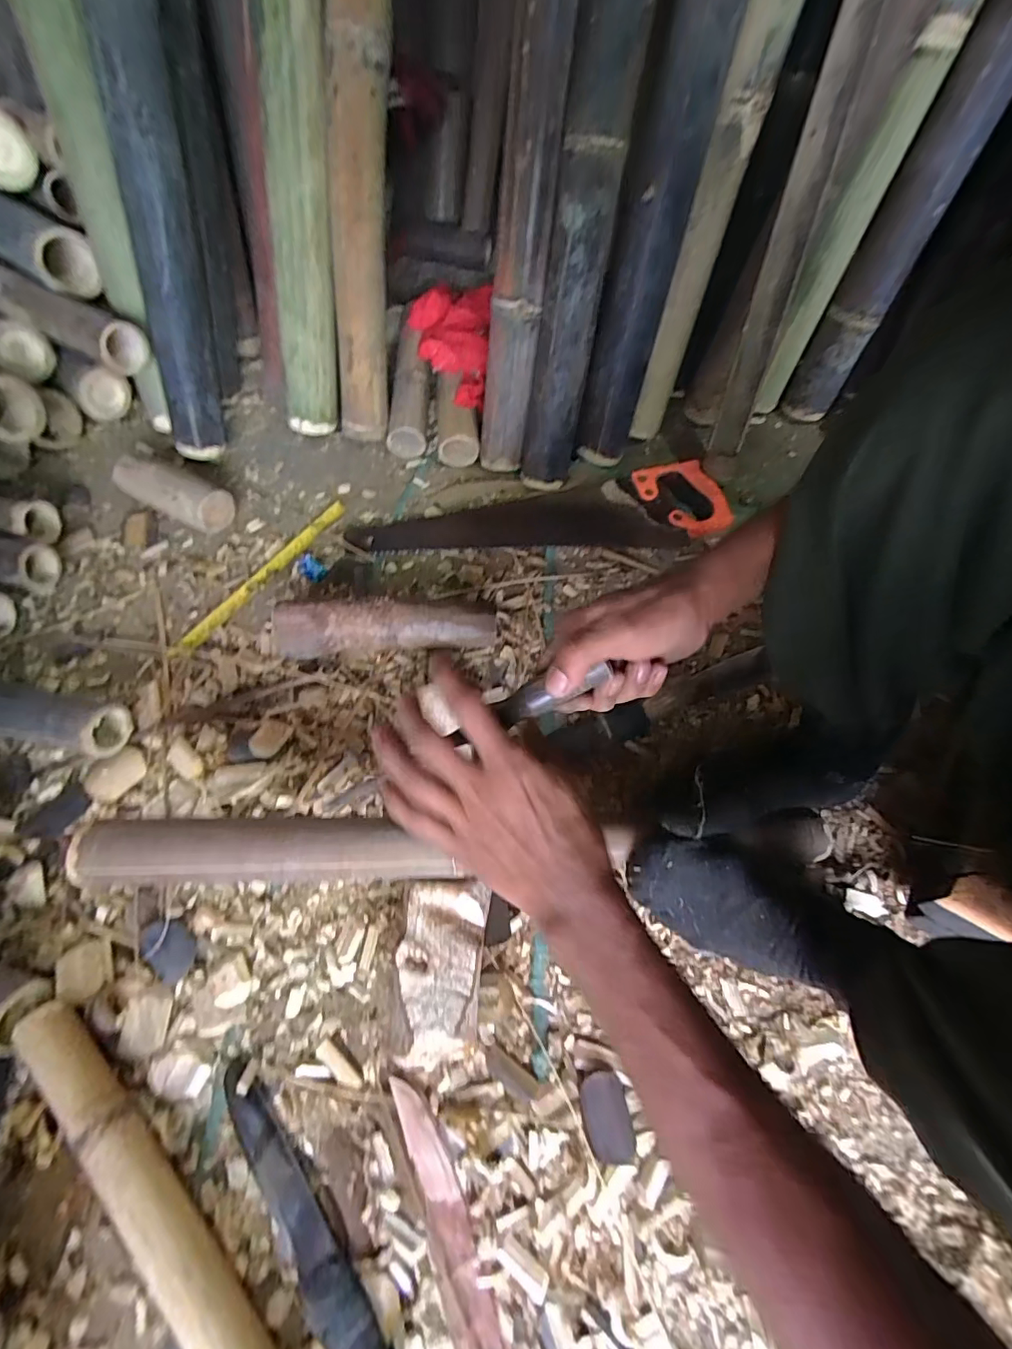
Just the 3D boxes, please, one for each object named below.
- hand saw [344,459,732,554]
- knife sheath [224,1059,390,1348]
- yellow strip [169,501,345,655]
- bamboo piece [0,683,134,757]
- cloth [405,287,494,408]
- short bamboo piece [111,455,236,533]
[{"bbox_3d":[0.043,-0.218,0.705,0.508,0.036,0.118,-4,65,-2],"label":"hand saw"},{"bbox_3d":[-0.154,0.439,0.402,0.034,0.030,0.272,-39,71,-16],"label":"knife sheath"},{"bbox_3d":[-0.318,-0.131,0.680,0.024,0.008,0.286,35,70,15],"label":"yellow strip"},{"bbox_3d":[-0.552,0.037,0.571,0.265,0.063,0.065,9,65,4],"label":"bamboo piece"},{"bbox_3d":[-0.080,-0.481,0.763,0.119,0.074,0.208,-2,65,-1],"label":"cloth"},{"bbox_3d":[-0.444,-0.243,0.697,0.161,0.063,0.058,22,67,10],"label":"short bamboo piece"}]

